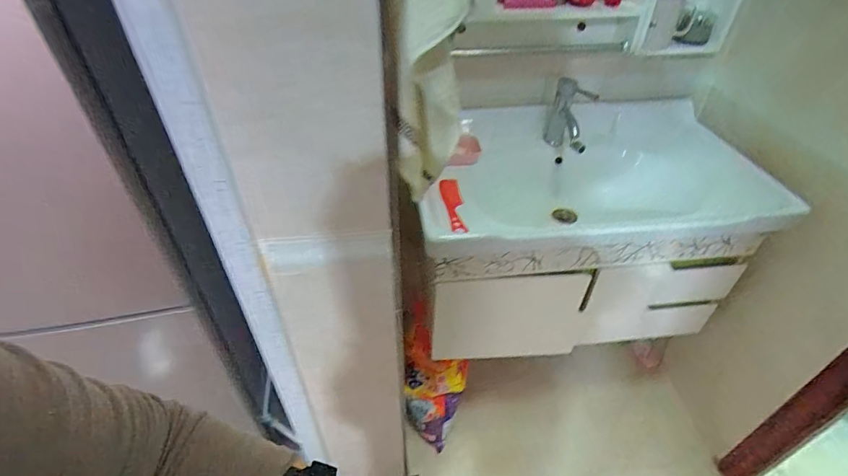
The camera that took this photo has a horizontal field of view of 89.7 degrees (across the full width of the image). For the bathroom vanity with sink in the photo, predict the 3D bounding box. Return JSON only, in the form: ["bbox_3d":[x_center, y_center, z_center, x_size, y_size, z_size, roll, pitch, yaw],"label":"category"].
[{"bbox_3d":[0.358,-0.018,1.114,0.752,0.502,0.425,-6,42,-8],"label":"bathroom vanity with sink"}]

